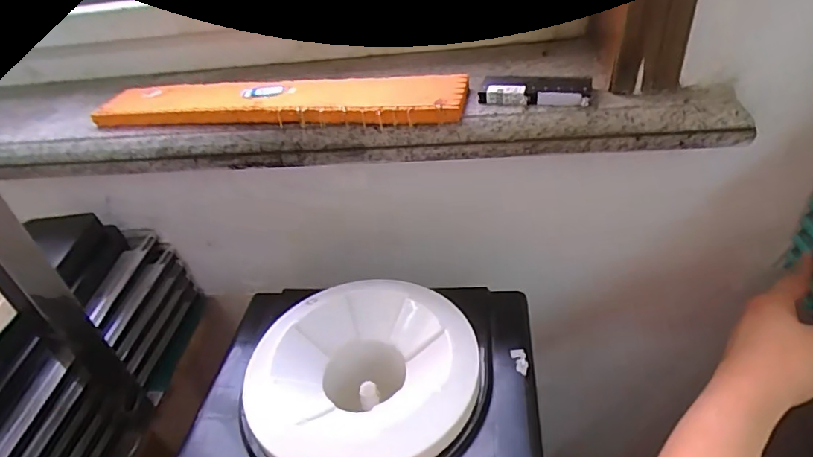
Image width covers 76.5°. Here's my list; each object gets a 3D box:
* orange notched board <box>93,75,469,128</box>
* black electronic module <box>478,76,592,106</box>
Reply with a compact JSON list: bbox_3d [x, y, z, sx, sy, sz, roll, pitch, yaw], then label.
[{"bbox_3d":[-0.123,-0.118,0.471,0.353,0.017,0.068,3,39,14],"label":"orange notched board"},{"bbox_3d":[0.108,-0.114,0.430,0.086,0.015,0.040,7,40,19],"label":"black electronic module"}]

